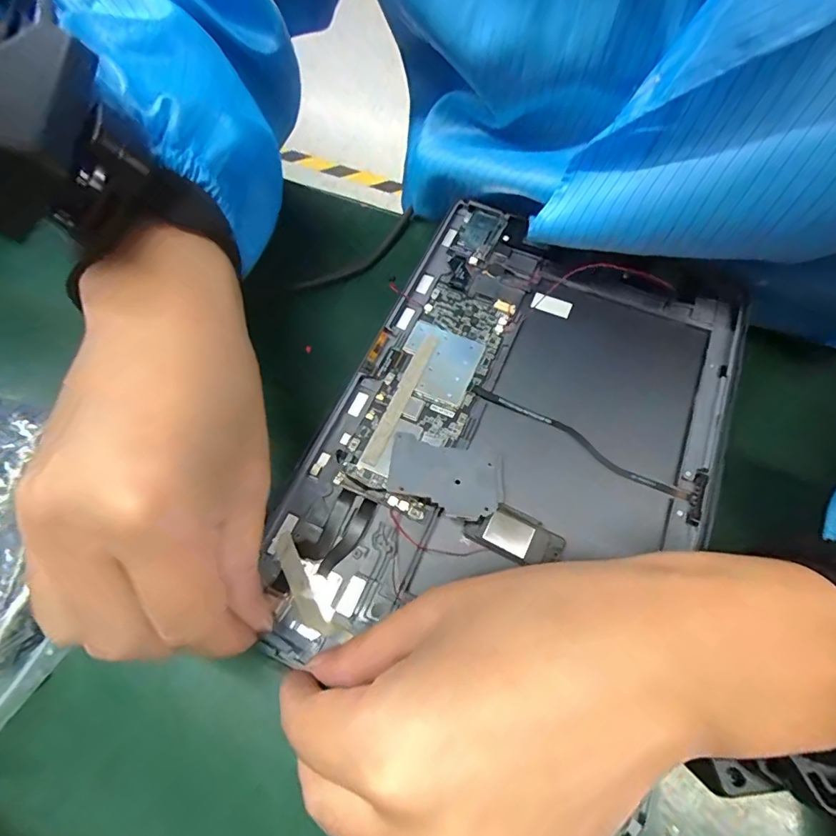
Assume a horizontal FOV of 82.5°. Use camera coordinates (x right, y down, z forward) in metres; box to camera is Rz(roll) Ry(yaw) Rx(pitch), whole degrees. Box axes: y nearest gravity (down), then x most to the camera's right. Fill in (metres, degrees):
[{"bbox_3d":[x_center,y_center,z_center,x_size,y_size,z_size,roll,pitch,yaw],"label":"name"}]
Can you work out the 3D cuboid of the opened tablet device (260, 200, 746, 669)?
[{"bbox_3d":[0.048,0.004,0.228,0.166,0.024,0.243,23,67,10],"label":"opened tablet device"}]

